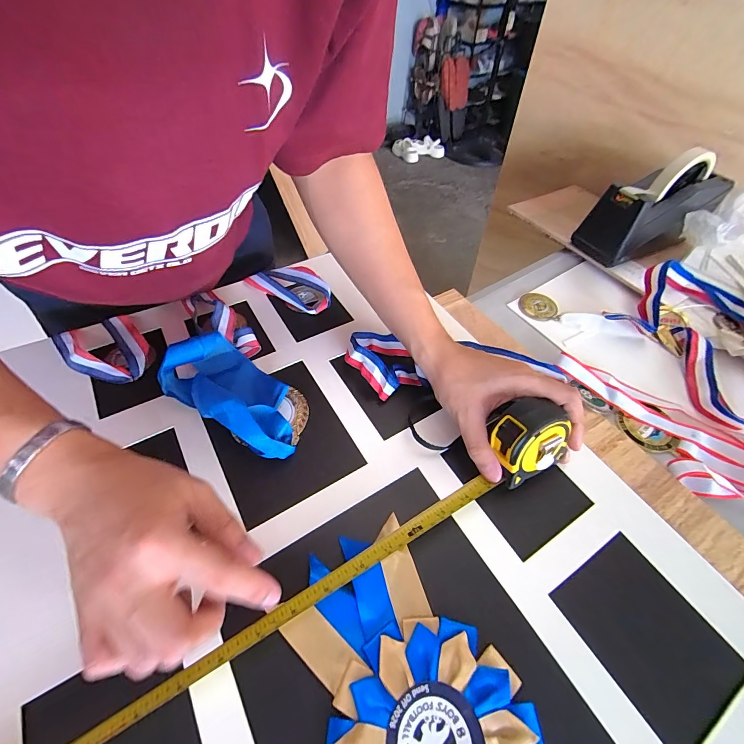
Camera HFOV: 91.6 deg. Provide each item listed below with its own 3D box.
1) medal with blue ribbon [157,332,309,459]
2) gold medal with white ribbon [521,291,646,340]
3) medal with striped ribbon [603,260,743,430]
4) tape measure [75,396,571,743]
[{"bbox_3d":[-0.123,0.019,0.342,0.138,0.048,0.077,29,56,17],"label":"medal with blue ribbon"},{"bbox_3d":[0.269,-0.072,0.466,0.152,0.016,0.051,16,48,3],"label":"gold medal with white ribbon"},{"bbox_3d":[0.402,-0.047,0.424,0.163,0.046,0.201,-15,55,-16],"label":"medal with striped ribbon"},{"bbox_3d":[-0.027,0.142,0.261,0.434,0.057,0.055,-28,59,-16],"label":"tape measure"}]

